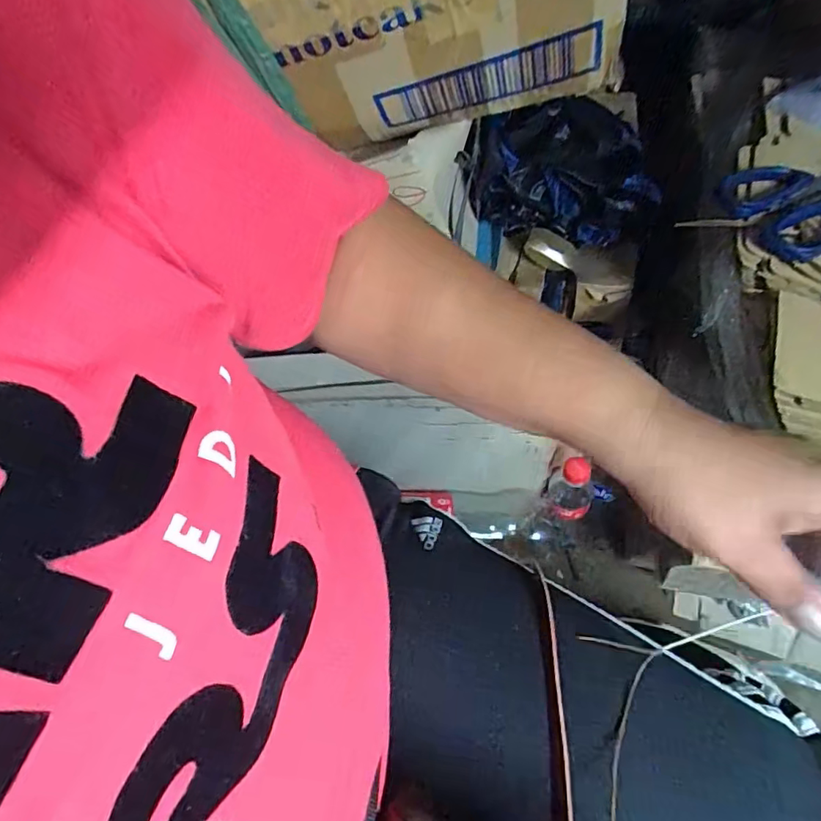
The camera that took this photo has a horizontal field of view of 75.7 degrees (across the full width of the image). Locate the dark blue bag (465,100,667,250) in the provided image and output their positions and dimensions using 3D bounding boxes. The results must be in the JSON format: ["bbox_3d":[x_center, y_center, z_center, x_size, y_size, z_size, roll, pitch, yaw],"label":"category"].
[{"bbox_3d":[0.141,-0.210,0.479,0.164,0.115,0.049,9,59,9],"label":"dark blue bag"}]

